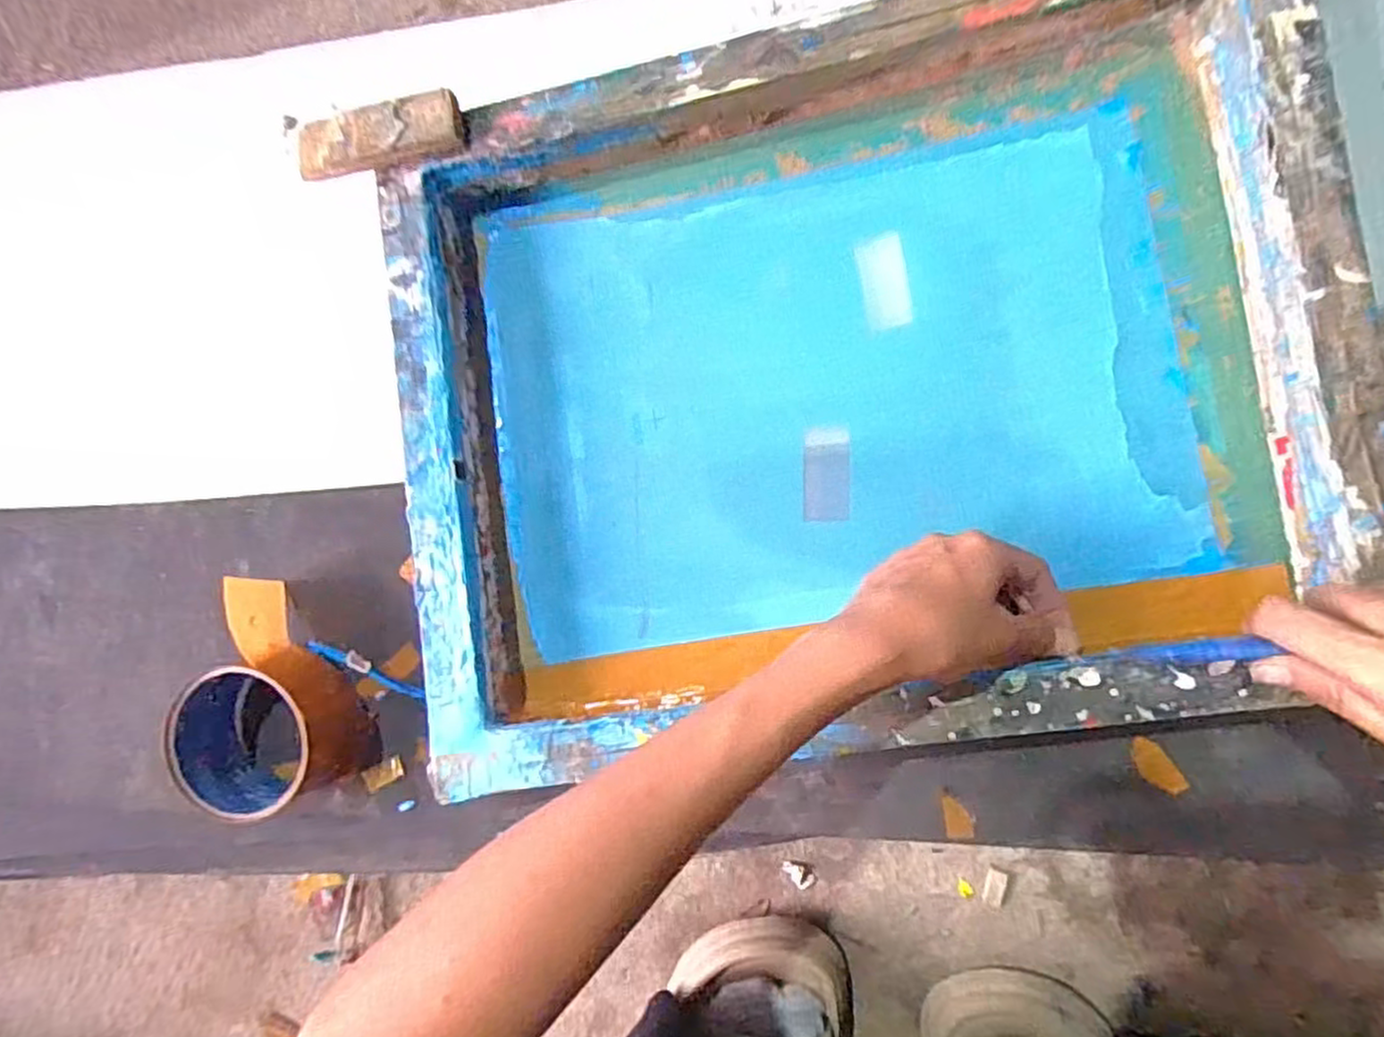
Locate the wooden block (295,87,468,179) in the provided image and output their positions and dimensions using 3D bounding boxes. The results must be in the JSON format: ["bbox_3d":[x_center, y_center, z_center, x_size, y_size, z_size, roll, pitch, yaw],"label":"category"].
[{"bbox_3d":[-0.168,-0.206,0.380,0.092,0.010,0.032,-9,87,8],"label":"wooden block"}]

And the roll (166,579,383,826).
[{"bbox_3d":[-0.246,0.103,0.403,0.099,0.049,0.132,-17,86,8],"label":"roll"}]

